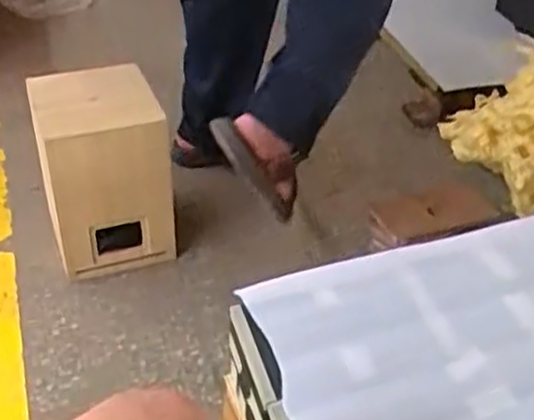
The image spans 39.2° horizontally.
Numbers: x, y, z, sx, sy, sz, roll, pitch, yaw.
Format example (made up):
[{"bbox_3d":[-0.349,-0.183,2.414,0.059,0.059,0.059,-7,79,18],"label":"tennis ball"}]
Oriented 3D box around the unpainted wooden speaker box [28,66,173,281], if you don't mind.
[{"bbox_3d":[-0.246,-0.050,1.129,0.175,0.274,0.151,-12,41,-18],"label":"unpainted wooden speaker box"}]

